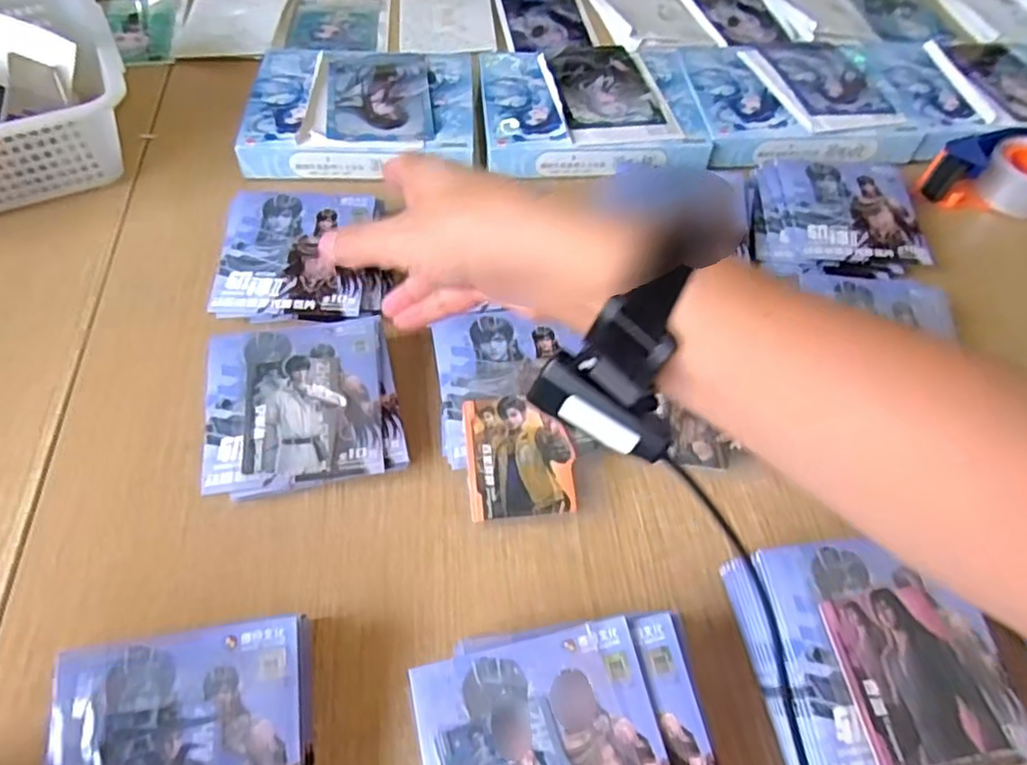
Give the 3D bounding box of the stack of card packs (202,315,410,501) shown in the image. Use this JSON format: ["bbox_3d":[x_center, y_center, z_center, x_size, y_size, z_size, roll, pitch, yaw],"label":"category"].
[{"bbox_3d":[-0.164,0.018,0.538,0.144,0.044,0.137,-9,55,-11],"label":"stack of card packs"}]

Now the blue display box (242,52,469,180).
[{"bbox_3d":[-0.164,-0.297,0.763,0.237,0.048,0.214,-1,54,-5],"label":"blue display box"}]

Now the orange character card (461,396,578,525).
[{"bbox_3d":[0.005,0.055,0.522,0.078,0.004,0.092,-5,70,-6],"label":"orange character card"}]

